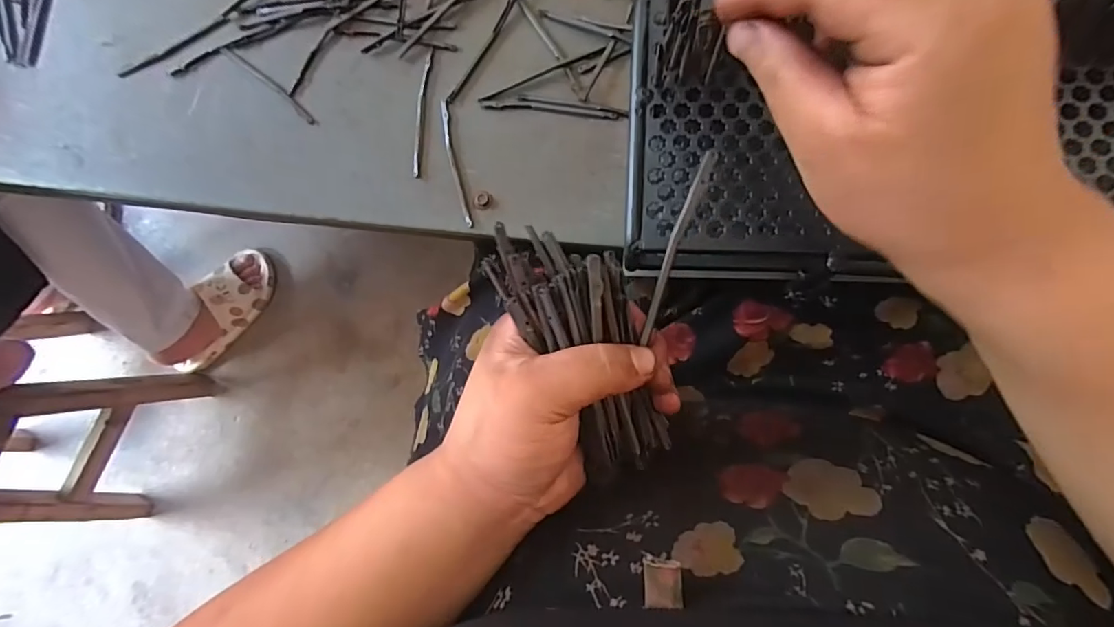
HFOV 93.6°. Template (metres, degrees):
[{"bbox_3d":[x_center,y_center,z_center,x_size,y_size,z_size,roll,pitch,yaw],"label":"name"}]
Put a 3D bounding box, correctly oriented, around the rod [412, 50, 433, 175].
[{"bbox_3d":[-0.100,-0.148,0.384,0.006,0.004,0.097,4,85,8],"label":"rod"}]

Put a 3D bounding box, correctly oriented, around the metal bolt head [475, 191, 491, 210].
[{"bbox_3d":[-0.052,-0.080,0.366,0.012,0.004,0.012,-1,84,8],"label":"metal bolt head"}]

